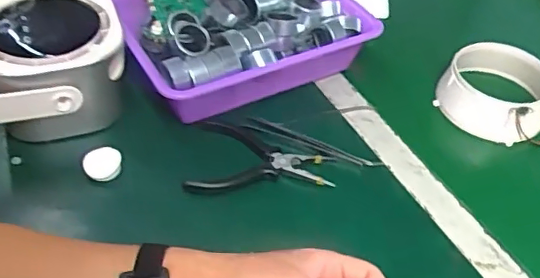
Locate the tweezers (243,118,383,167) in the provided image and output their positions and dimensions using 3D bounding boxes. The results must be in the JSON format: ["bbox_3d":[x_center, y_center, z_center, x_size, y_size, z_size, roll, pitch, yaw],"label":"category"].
[{"bbox_3d":[0.044,0.004,0.601,0.146,0.007,0.020,19,47,12],"label":"tweezers"}]

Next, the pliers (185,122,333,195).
[{"bbox_3d":[-0.009,0.017,0.584,0.143,0.012,0.098,2,46,-4],"label":"pliers"}]

